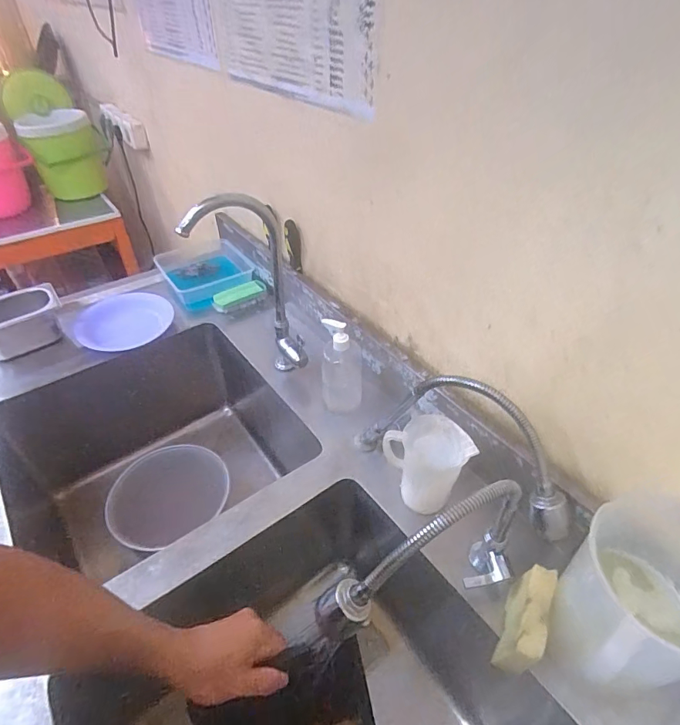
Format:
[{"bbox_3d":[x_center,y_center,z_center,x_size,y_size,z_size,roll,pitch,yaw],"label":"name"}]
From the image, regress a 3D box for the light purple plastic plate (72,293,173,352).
[{"bbox_3d":[-0.477,-0.087,0.971,0.206,0.042,0.217,-9,43,-11],"label":"light purple plastic plate"}]

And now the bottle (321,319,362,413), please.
[{"bbox_3d":[0.004,0.012,0.762,0.070,0.157,0.069,1,42,0],"label":"bottle"}]

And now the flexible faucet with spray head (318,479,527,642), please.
[{"bbox_3d":[0.101,0.214,0.479,0.266,0.204,0.054,-16,45,-18],"label":"flexible faucet with spray head"}]

